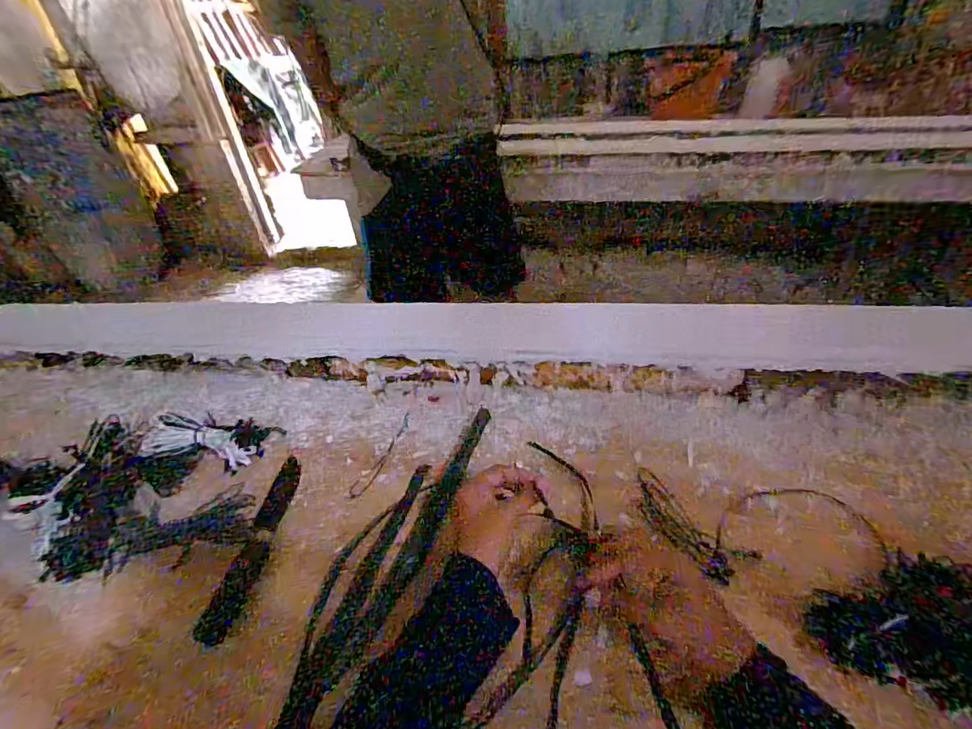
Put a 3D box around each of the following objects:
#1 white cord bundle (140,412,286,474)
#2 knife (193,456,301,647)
[{"bbox_3d":[-0.336,0.089,0.600,0.138,0.045,0.082,3,40,10],"label":"white cord bundle"},{"bbox_3d":[-0.242,0.186,0.523,0.035,0.009,0.206,2,40,8],"label":"knife"}]

